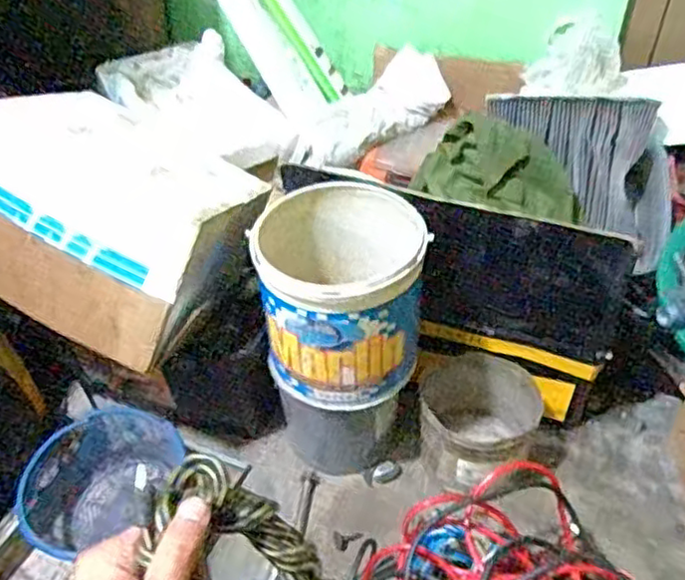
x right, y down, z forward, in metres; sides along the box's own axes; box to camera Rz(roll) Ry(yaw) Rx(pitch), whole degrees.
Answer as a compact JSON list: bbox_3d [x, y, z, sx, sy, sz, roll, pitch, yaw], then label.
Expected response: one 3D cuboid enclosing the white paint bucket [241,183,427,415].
[{"bbox_3d":[-0.008,0.008,0.744,0.161,0.189,0.168,-1,45,1],"label":"white paint bucket"}]

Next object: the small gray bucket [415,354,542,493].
[{"bbox_3d":[0.171,0.179,0.842,0.139,0.123,0.149,-1,45,1],"label":"small gray bucket"}]

